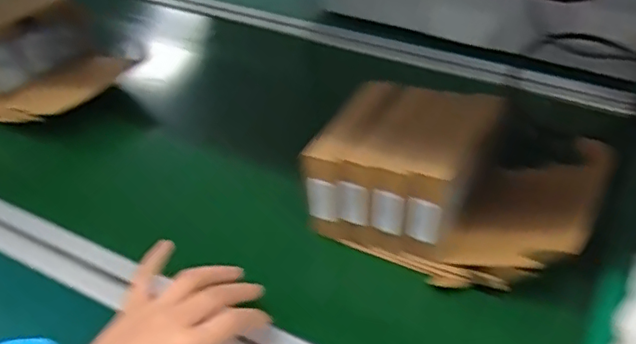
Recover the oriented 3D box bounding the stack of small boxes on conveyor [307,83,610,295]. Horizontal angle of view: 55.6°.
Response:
[{"bbox_3d":[0.105,0.009,0.475,0.209,0.082,0.131,20,49,13],"label":"stack of small boxes on conveyor"}]

